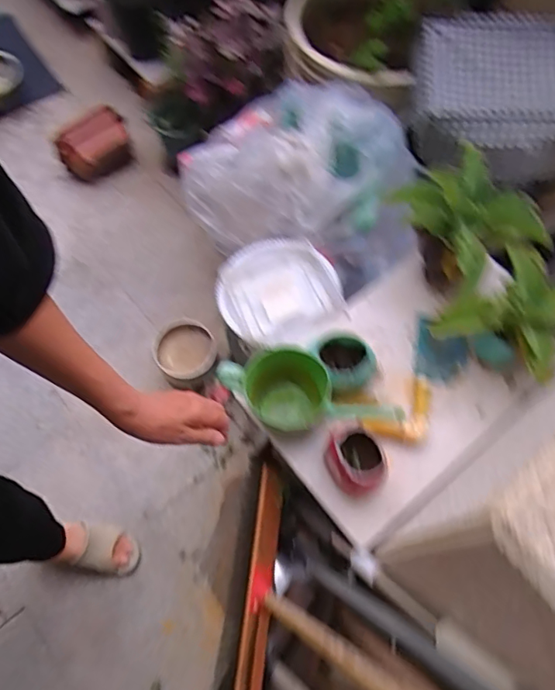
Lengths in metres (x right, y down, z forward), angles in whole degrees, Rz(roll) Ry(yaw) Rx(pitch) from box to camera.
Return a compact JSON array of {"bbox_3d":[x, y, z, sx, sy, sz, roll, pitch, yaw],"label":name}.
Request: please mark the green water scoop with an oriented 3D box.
[{"bbox_3d":[0.070,0.097,0.894,0.260,0.152,0.110,13,66,8],"label":"green water scoop"}]

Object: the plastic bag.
[{"bbox_3d":[0.054,-0.431,1.273,0.553,0.261,0.475,3,65,3],"label":"plastic bag"}]

